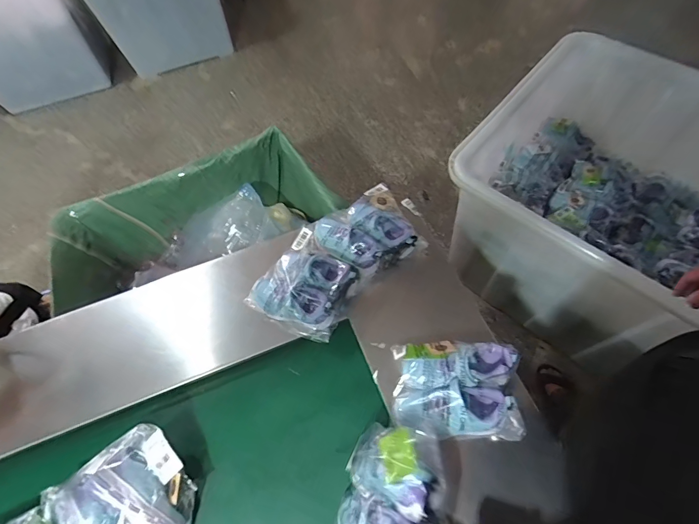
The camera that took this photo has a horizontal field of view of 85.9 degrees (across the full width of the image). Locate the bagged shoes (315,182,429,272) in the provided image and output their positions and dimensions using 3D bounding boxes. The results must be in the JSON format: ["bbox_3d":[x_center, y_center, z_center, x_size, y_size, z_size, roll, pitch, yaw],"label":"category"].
[{"bbox_3d":[0.036,-0.067,0.800,0.192,0.062,0.171,-29,65,-11],"label":"bagged shoes"}]

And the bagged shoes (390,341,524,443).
[{"bbox_3d":[0.186,0.214,0.651,0.216,0.085,0.169,0,63,4],"label":"bagged shoes"}]

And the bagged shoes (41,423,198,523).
[{"bbox_3d":[-0.359,0.405,0.609,0.203,0.088,0.204,-38,67,-15],"label":"bagged shoes"}]

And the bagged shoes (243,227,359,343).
[{"bbox_3d":[-0.084,0.043,0.759,0.182,0.073,0.186,33,70,19],"label":"bagged shoes"}]

